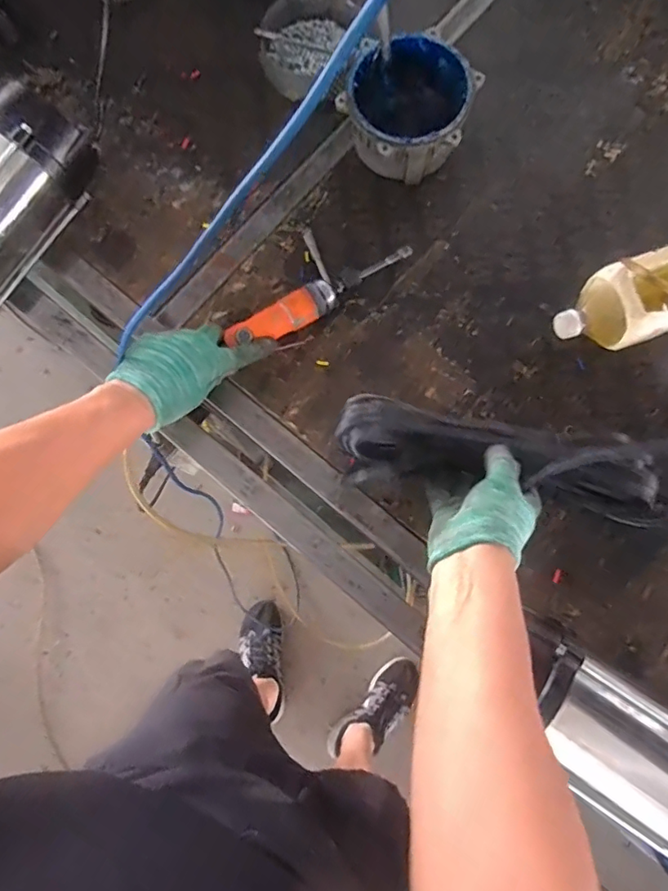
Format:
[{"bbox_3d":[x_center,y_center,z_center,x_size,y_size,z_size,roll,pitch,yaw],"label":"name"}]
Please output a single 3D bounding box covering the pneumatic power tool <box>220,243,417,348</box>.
[{"bbox_3d":[-0.017,-0.182,0.626,0.243,0.037,0.043,-31,81,-13],"label":"pneumatic power tool"}]

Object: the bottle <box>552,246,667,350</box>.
[{"bbox_3d":[0.365,-0.172,0.611,0.213,0.078,0.095,-20,80,-5],"label":"bottle"}]

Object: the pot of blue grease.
[{"bbox_3d":[0.088,-0.410,0.644,0.146,0.087,0.160,0,79,-1],"label":"pot of blue grease"}]

